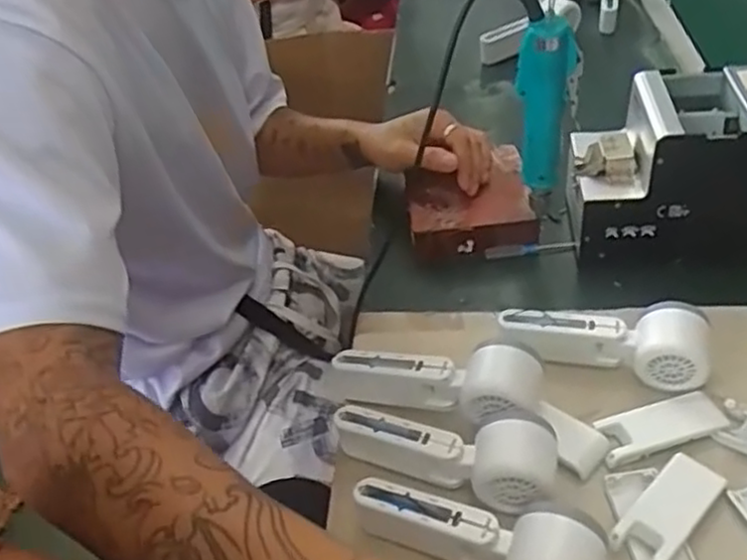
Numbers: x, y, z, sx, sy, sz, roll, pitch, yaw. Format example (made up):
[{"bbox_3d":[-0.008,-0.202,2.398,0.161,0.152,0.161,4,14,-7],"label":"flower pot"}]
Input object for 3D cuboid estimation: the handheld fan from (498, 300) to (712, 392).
[{"bbox_3d":[0.191,0.054,0.604,0.163,0.061,0.052,6,42,14],"label":"handheld fan"}]

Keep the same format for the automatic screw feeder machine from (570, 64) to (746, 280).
[{"bbox_3d":[0.290,-0.109,0.700,0.179,0.142,0.131,-2,41,6],"label":"automatic screw feeder machine"}]

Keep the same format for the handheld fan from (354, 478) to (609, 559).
[{"bbox_3d":[0.070,0.167,0.485,0.167,0.051,0.066,19,47,27],"label":"handheld fan"}]

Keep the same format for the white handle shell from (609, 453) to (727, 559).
[{"bbox_3d":[0.205,0.160,0.500,0.096,0.011,0.039,-35,48,-29],"label":"white handle shell"}]

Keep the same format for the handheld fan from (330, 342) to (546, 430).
[{"bbox_3d":[0.044,0.082,0.566,0.170,0.055,0.054,4,42,12],"label":"handheld fan"}]

